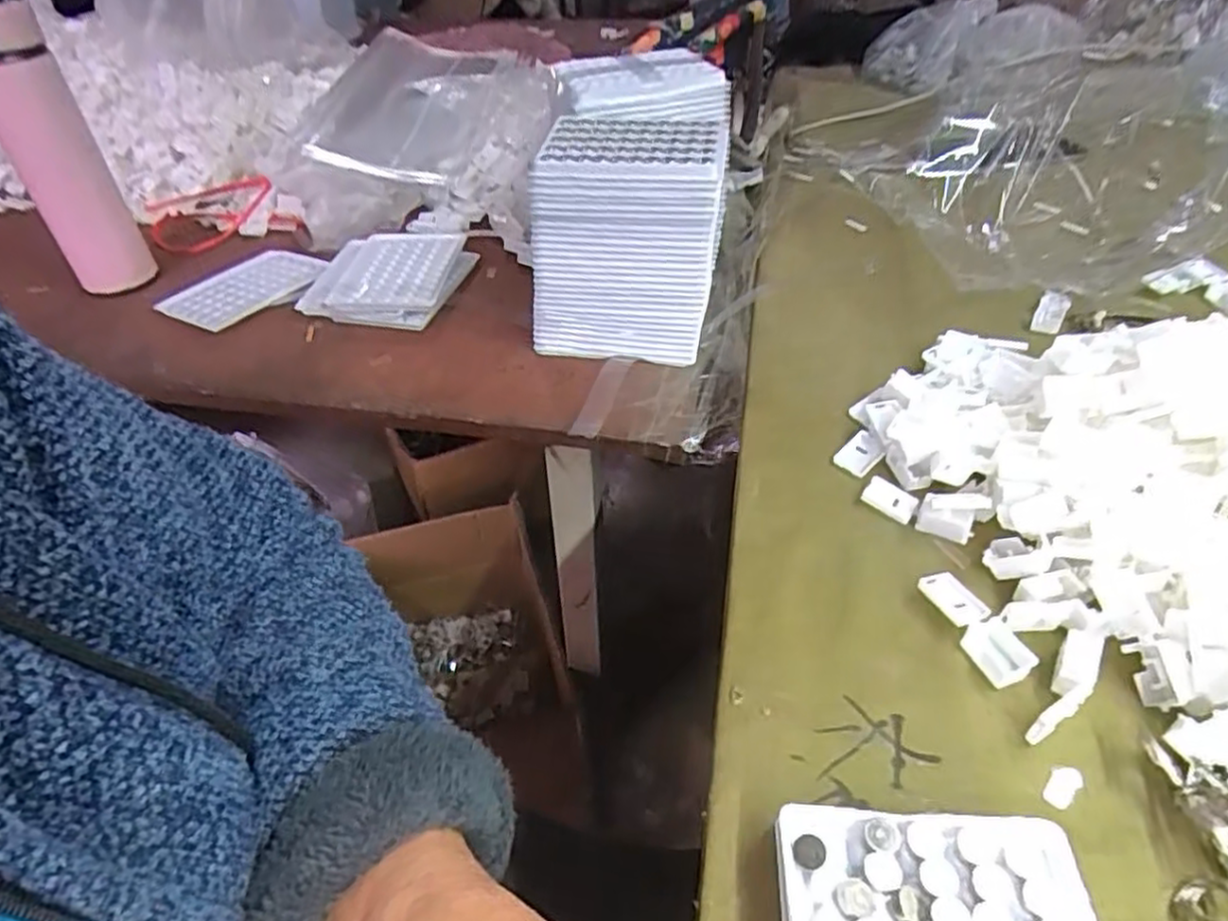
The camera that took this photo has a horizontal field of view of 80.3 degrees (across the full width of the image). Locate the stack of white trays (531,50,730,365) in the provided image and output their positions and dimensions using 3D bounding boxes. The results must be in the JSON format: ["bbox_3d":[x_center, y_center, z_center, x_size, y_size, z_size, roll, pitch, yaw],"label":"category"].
[{"bbox_3d":[0.016,-0.213,0.594,0.129,0.152,0.229,3,43,6],"label":"stack of white trays"}]

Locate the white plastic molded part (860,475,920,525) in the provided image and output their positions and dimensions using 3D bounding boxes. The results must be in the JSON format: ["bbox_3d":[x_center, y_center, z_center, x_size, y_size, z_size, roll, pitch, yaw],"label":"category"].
[{"bbox_3d":[0.145,0.020,0.382,0.026,0.004,0.018,30,52,30],"label":"white plastic molded part"}]

